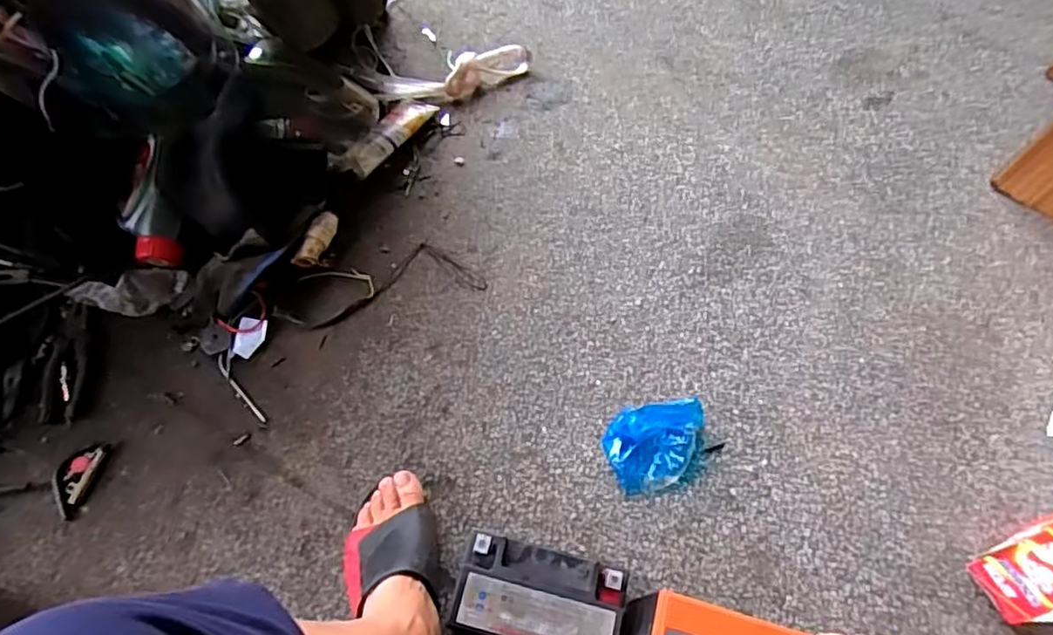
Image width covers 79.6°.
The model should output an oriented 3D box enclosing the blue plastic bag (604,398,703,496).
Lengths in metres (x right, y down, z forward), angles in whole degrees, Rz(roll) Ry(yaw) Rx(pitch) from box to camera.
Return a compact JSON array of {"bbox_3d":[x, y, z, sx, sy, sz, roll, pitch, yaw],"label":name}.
[{"bbox_3d":[0.145,0.138,0.689,0.112,0.034,0.087,-9,65,-6],"label":"blue plastic bag"}]

